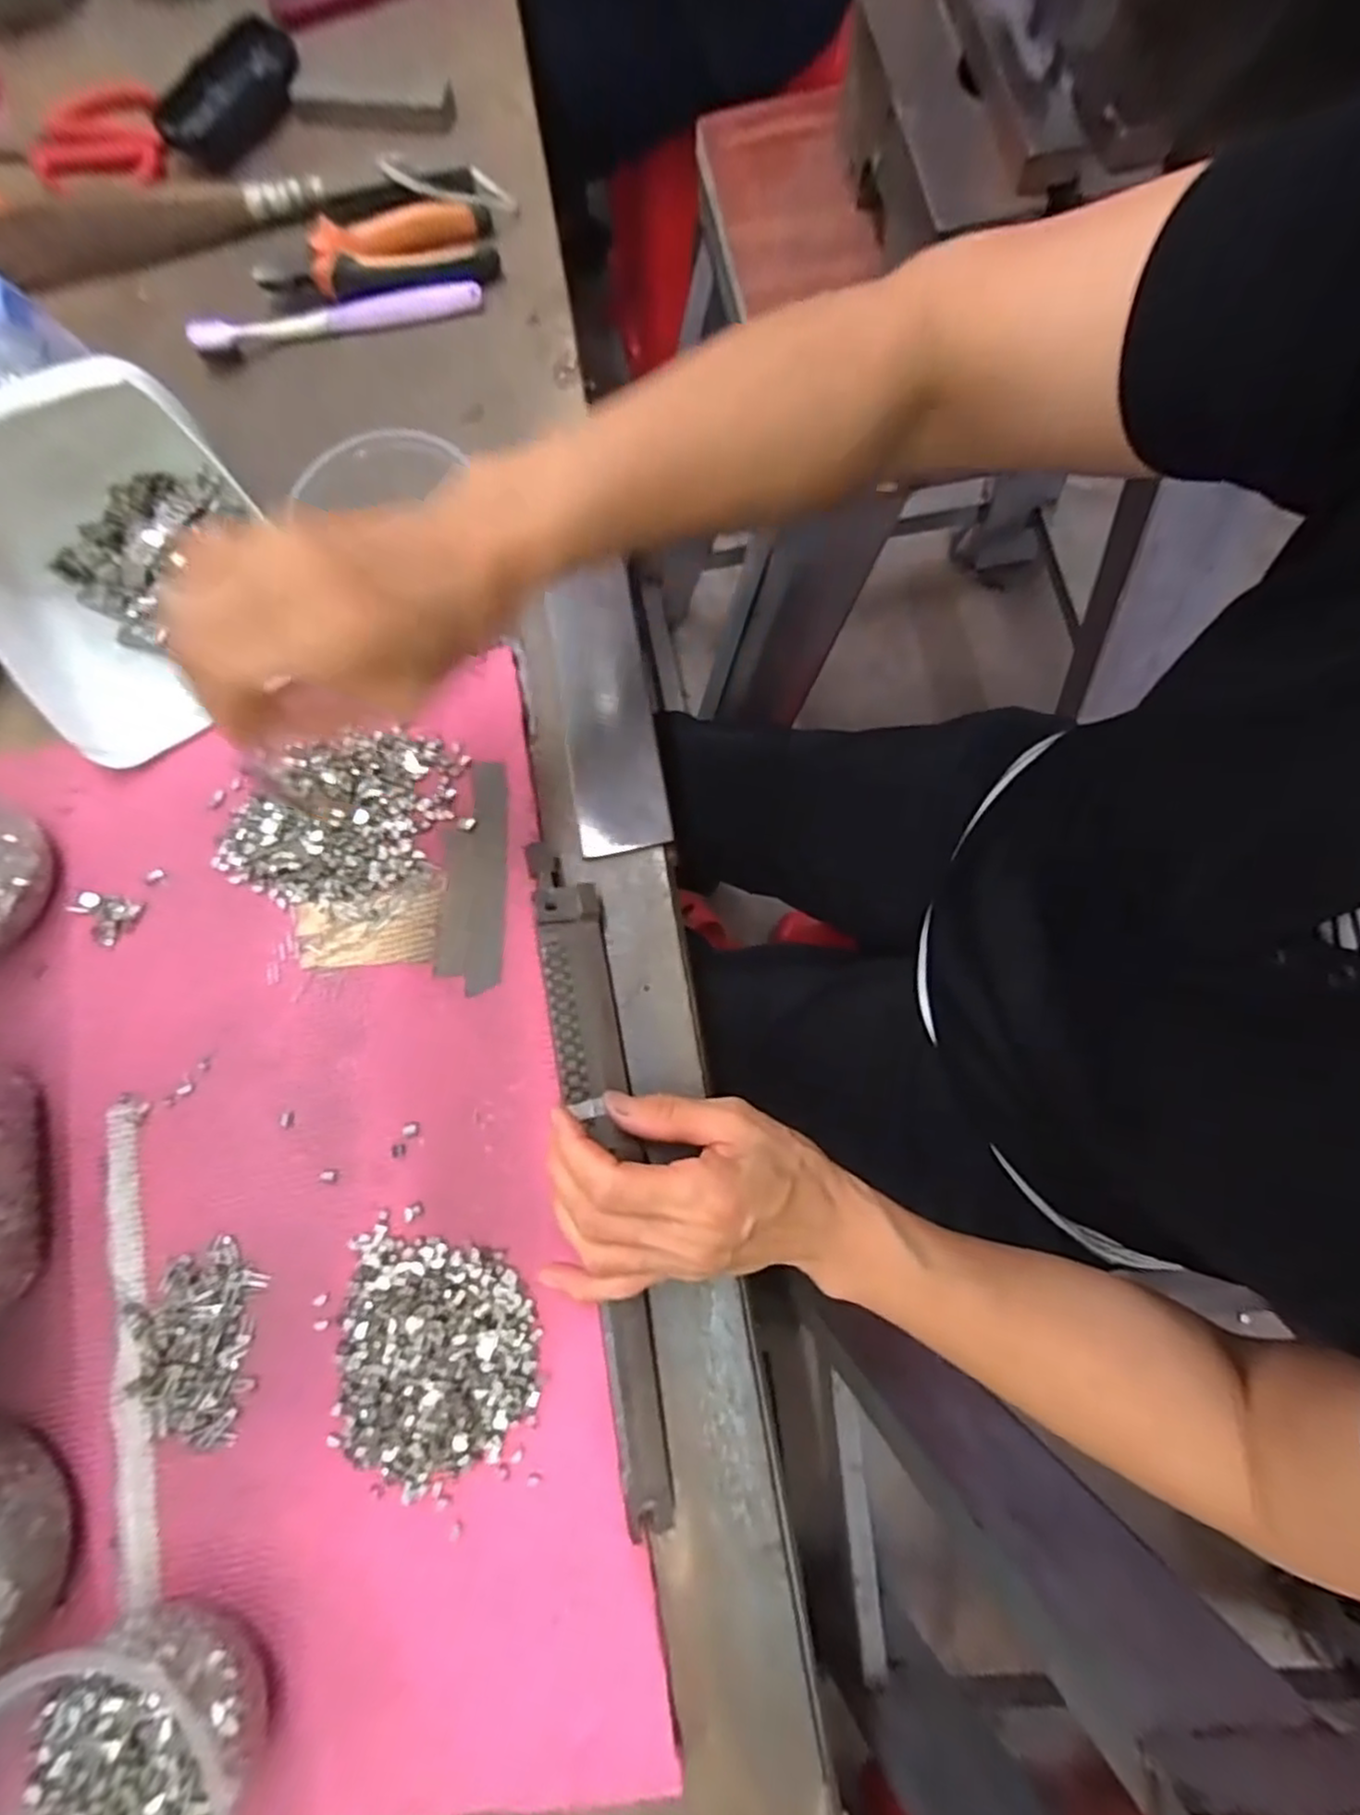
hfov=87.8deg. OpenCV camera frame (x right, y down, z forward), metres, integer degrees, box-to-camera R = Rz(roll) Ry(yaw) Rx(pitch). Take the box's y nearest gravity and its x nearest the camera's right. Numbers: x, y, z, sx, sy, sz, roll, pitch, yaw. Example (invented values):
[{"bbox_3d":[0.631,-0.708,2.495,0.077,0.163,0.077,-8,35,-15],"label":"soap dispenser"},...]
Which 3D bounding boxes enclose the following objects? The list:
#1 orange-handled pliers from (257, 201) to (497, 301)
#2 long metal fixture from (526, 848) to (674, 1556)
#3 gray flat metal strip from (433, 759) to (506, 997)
[{"bbox_3d":[-0.196,-0.420,0.457,0.149,0.031,0.051,-9,78,3],"label":"orange-handled pliers"},{"bbox_3d":[-0.036,0.117,0.341,0.031,0.024,0.314,-10,78,-1],"label":"long metal fixture"},{"bbox_3d":[-0.108,-0.018,0.373,0.034,0.004,0.122,0,79,4],"label":"gray flat metal strip"}]

